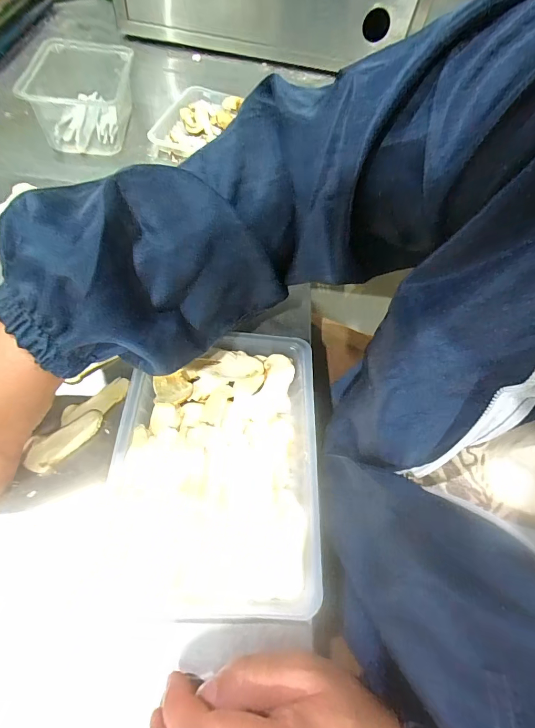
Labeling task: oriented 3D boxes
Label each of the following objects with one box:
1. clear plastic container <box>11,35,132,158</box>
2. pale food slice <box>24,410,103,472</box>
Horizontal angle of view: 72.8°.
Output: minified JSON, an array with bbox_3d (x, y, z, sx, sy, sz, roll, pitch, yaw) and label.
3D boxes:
[{"bbox_3d":[-0.241,-0.348,0.475,0.120,0.071,0.153,-6,60,-10],"label":"clear plastic container"},{"bbox_3d":[-0.153,0.058,0.276,0.058,0.007,0.022,-35,69,-23],"label":"pale food slice"}]

